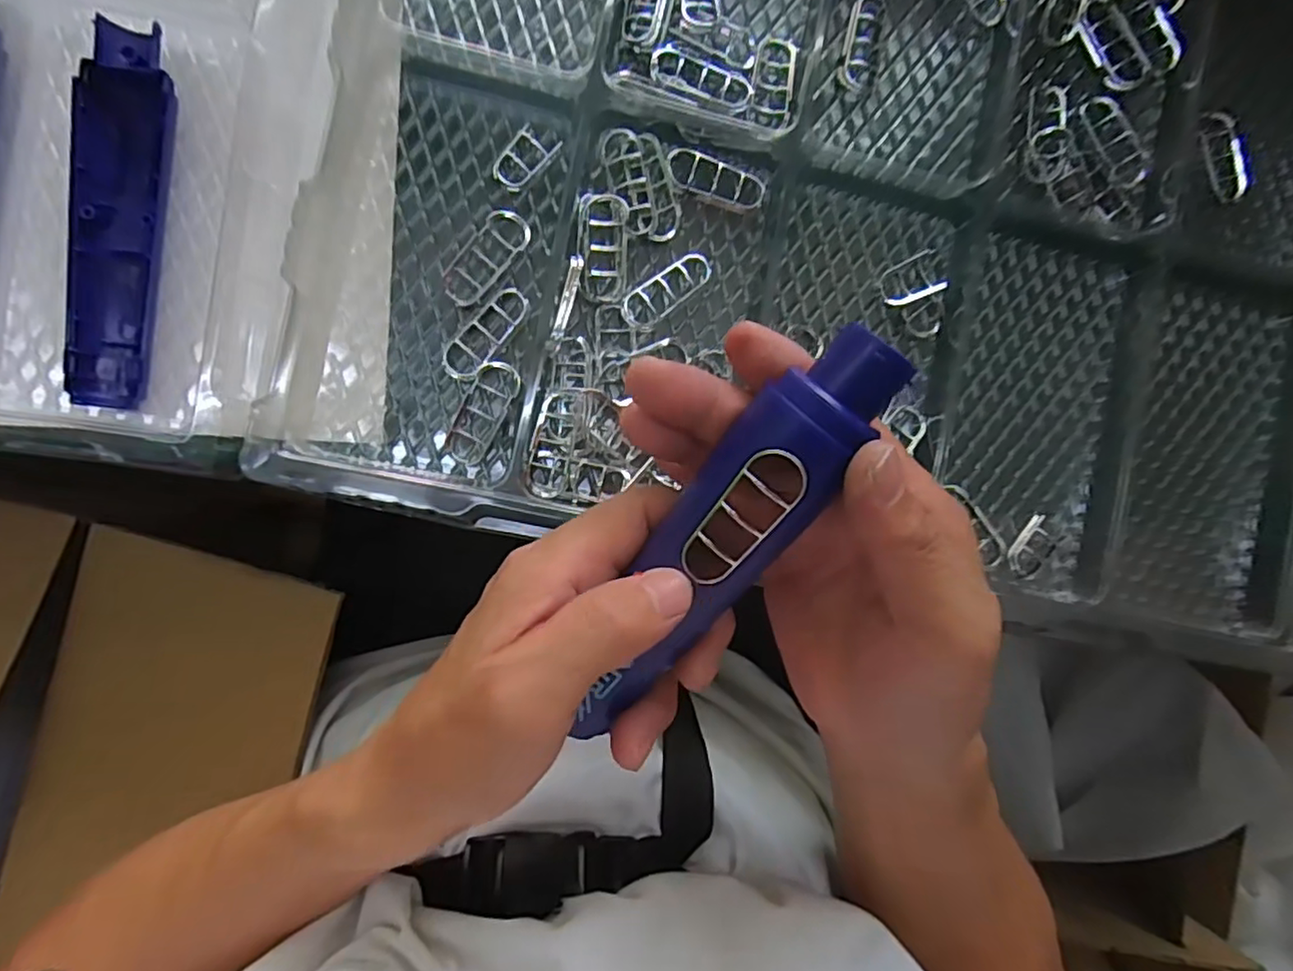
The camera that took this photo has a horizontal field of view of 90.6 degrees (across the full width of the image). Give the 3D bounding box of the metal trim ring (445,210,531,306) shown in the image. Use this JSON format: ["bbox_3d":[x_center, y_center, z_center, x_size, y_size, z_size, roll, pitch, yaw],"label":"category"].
[{"bbox_3d":[-0.080,-0.113,0.319,0.023,0.004,0.053,39,86,-6],"label":"metal trim ring"}]

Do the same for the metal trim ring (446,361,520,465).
[{"bbox_3d":[-0.081,-0.035,0.316,0.021,0.009,0.053,25,88,-6],"label":"metal trim ring"}]

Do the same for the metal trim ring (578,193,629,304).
[{"bbox_3d":[-0.022,-0.118,0.319,0.025,0.009,0.052,2,90,-7],"label":"metal trim ring"}]

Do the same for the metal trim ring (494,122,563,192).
[{"bbox_3d":[-0.061,-0.164,0.320,0.020,0.006,0.034,36,87,-6],"label":"metal trim ring"}]

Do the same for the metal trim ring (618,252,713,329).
[{"bbox_3d":[0.011,-0.099,0.328,0.053,0.007,0.019,-35,105,-6],"label":"metal trim ring"}]

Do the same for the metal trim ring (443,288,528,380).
[{"bbox_3d":[-0.080,-0.075,0.317,0.020,0.009,0.053,38,86,-6],"label":"metal trim ring"}]

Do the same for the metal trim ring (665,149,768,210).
[{"bbox_3d":[0.036,-0.159,0.329,0.052,0.006,0.022,15,89,-7],"label":"metal trim ring"}]

